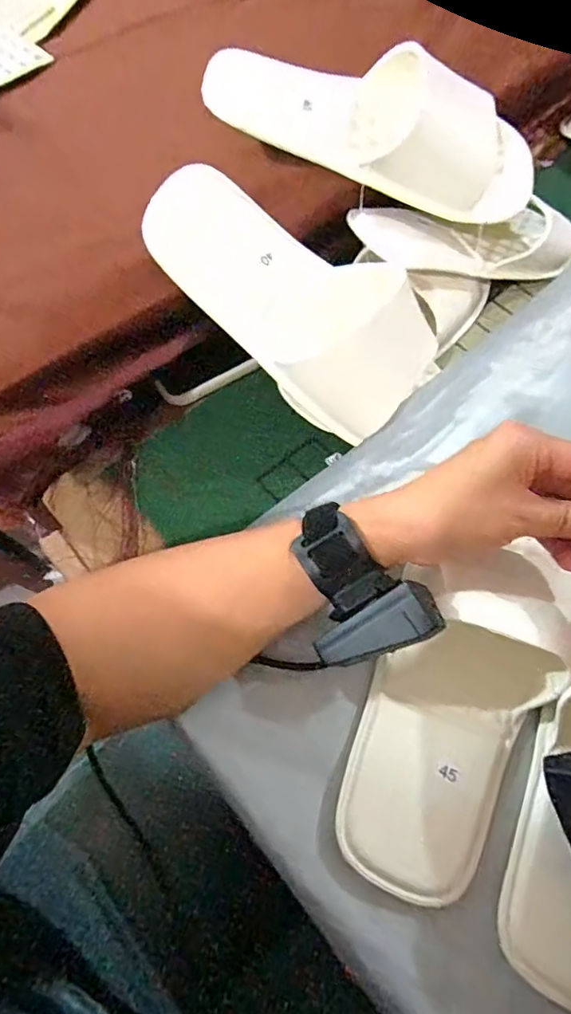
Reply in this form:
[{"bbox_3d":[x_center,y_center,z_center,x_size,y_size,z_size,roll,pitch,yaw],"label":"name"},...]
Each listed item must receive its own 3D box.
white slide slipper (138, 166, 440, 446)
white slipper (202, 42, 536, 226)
[{"bbox_3d":[0.010,-0.137,0.360,0.216,0.061,0.102,34,68,-13],"label":"white slide slipper"},{"bbox_3d":[0.064,-0.270,0.383,0.239,0.063,0.084,14,67,4],"label":"white slipper"}]

